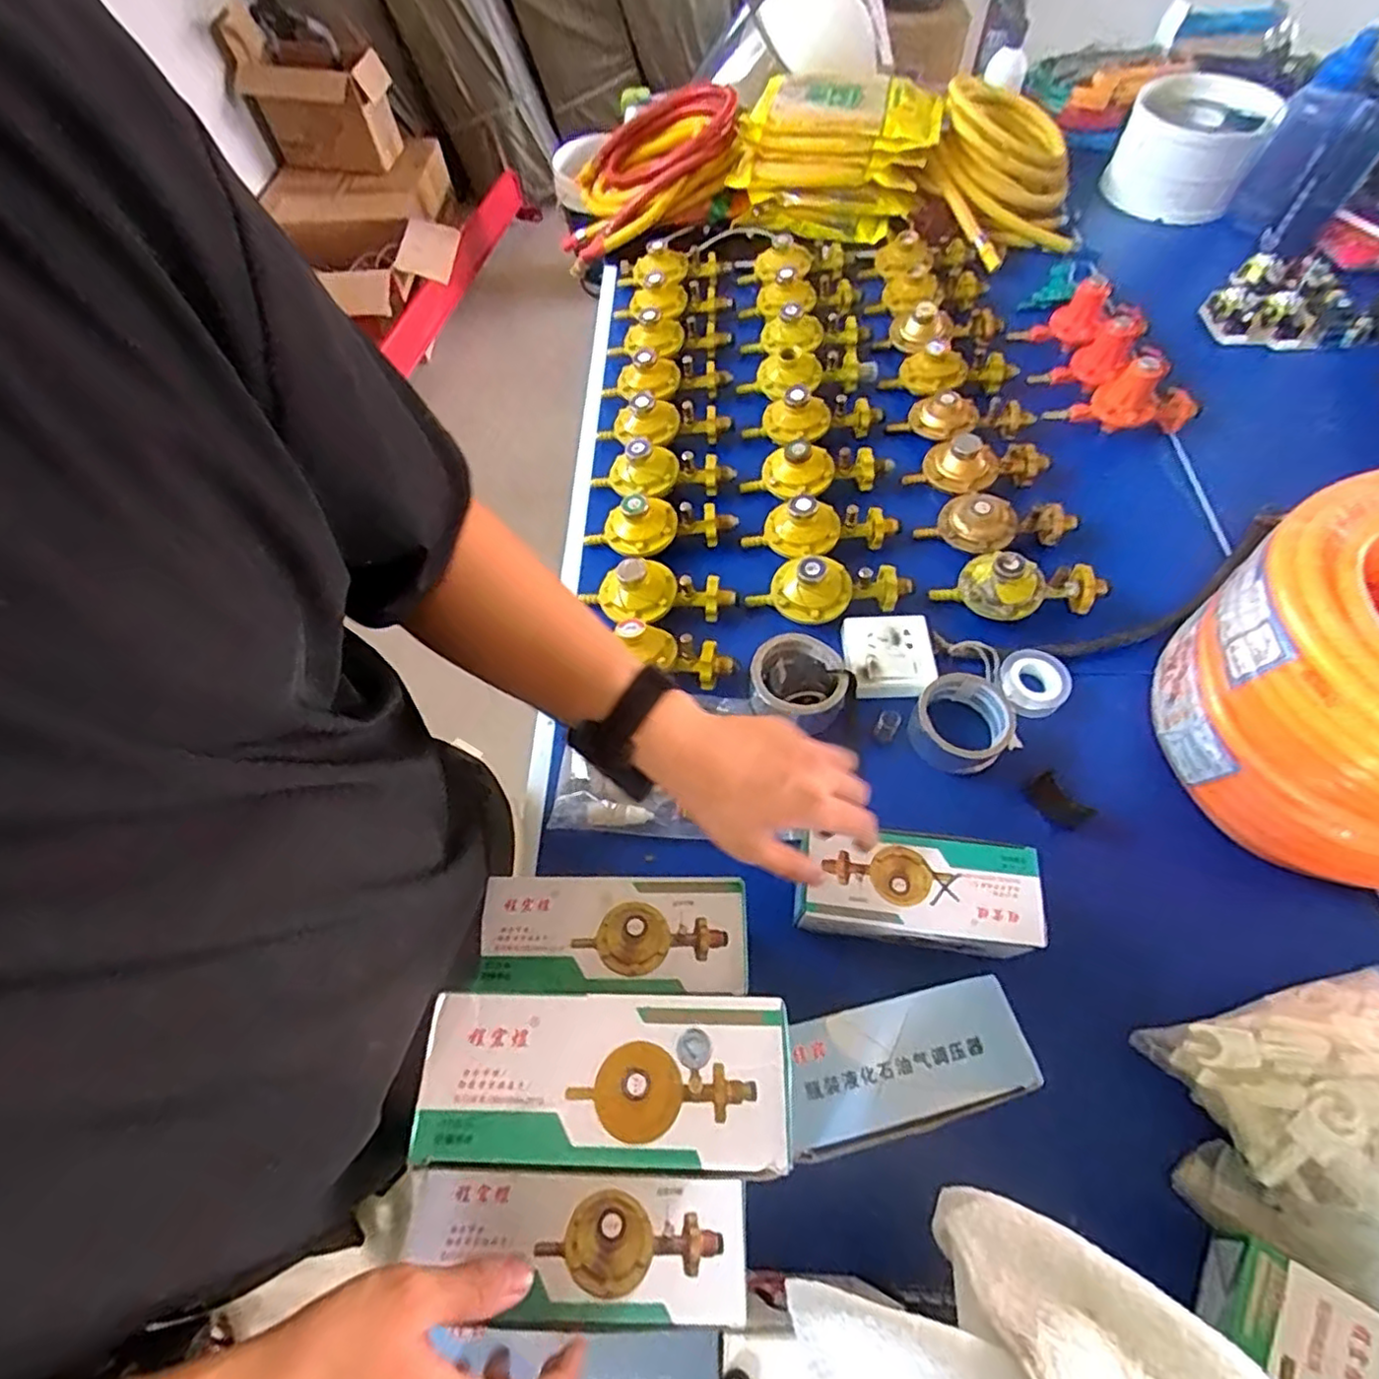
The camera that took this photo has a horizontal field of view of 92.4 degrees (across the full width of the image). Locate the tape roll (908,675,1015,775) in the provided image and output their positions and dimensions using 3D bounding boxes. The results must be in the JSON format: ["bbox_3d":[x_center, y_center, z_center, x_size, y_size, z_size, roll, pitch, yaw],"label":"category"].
[{"bbox_3d":[0.260,0.032,0.635,0.085,0.038,0.089,-1,61,2],"label":"tape roll"}]

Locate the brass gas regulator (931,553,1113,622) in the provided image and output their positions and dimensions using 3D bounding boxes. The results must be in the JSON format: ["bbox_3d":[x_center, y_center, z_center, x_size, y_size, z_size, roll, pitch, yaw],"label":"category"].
[{"bbox_3d":[0.355,-0.117,0.705,0.168,0.052,0.079,-9,61,-2],"label":"brass gas regulator"}]

